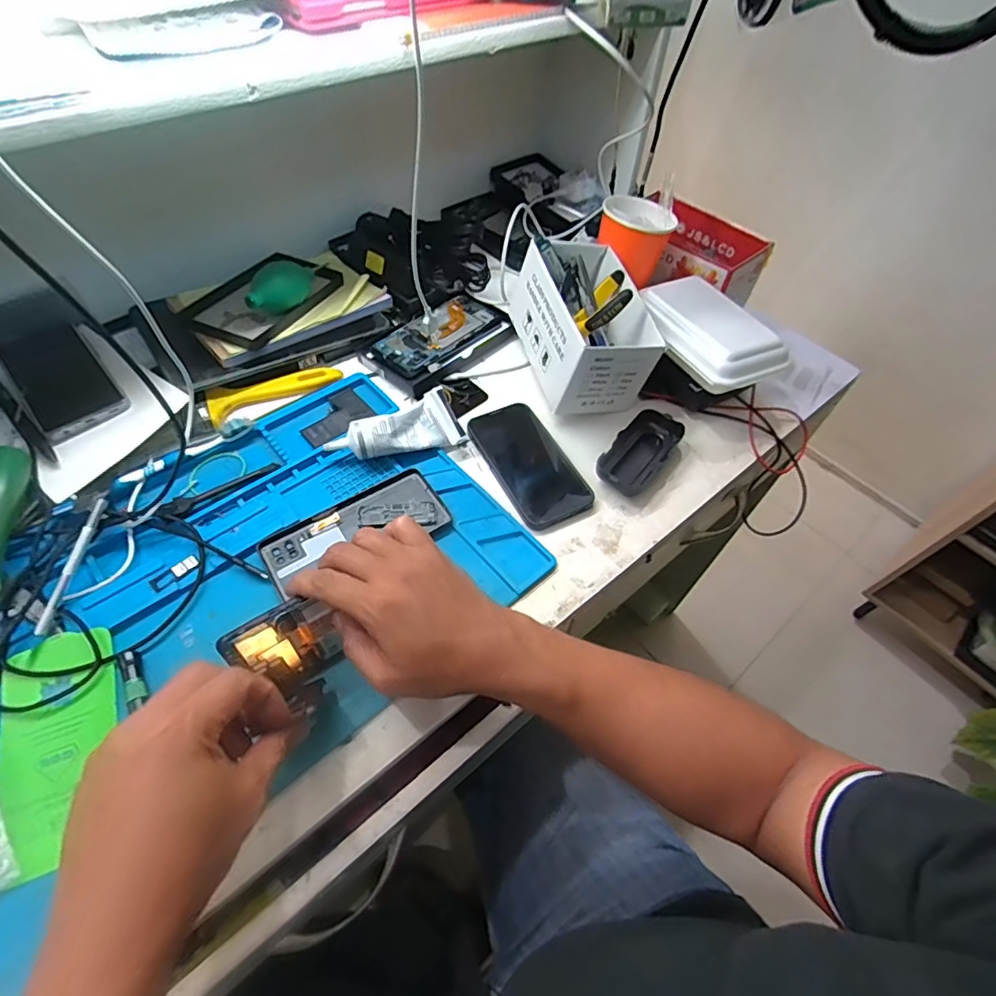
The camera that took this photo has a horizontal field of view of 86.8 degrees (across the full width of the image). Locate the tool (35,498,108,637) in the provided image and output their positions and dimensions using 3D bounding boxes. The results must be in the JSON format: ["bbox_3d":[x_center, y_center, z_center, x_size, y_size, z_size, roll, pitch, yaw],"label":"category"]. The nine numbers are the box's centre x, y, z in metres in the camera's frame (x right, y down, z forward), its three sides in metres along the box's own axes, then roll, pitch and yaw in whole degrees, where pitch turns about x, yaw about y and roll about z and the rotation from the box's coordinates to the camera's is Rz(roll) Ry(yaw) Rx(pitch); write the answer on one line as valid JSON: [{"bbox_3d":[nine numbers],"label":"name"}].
[{"bbox_3d":[-0.344,0.053,0.425,0.010,0.012,0.111,10,70,4],"label":"tool"}]

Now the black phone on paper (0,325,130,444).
[{"bbox_3d":[-0.433,-0.121,0.522,0.073,0.009,0.161,-36,63,-25],"label":"black phone on paper"}]

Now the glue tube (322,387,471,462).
[{"bbox_3d":[-0.103,-0.069,0.527,0.128,0.044,0.047,-12,56,-11],"label":"glue tube"}]

